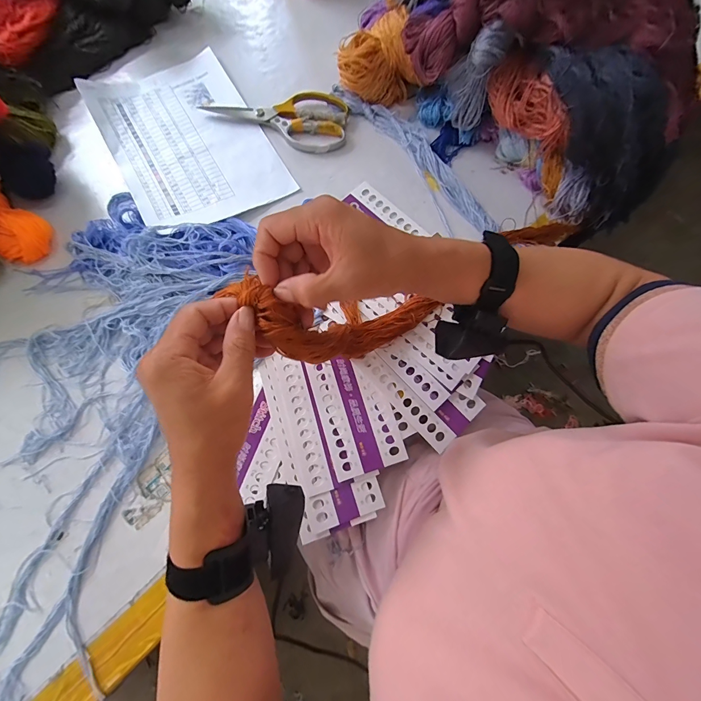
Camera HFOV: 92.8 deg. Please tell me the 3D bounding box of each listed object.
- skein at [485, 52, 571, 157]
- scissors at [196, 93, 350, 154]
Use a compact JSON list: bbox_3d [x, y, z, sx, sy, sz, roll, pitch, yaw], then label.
[{"bbox_3d":[0.227,-0.309,0.426,0.040,0.054,0.125,-33,79,-9],"label":"skein"},{"bbox_3d":[-0.114,-0.356,0.503,0.218,0.018,0.094,13,76,2],"label":"scissors"}]

